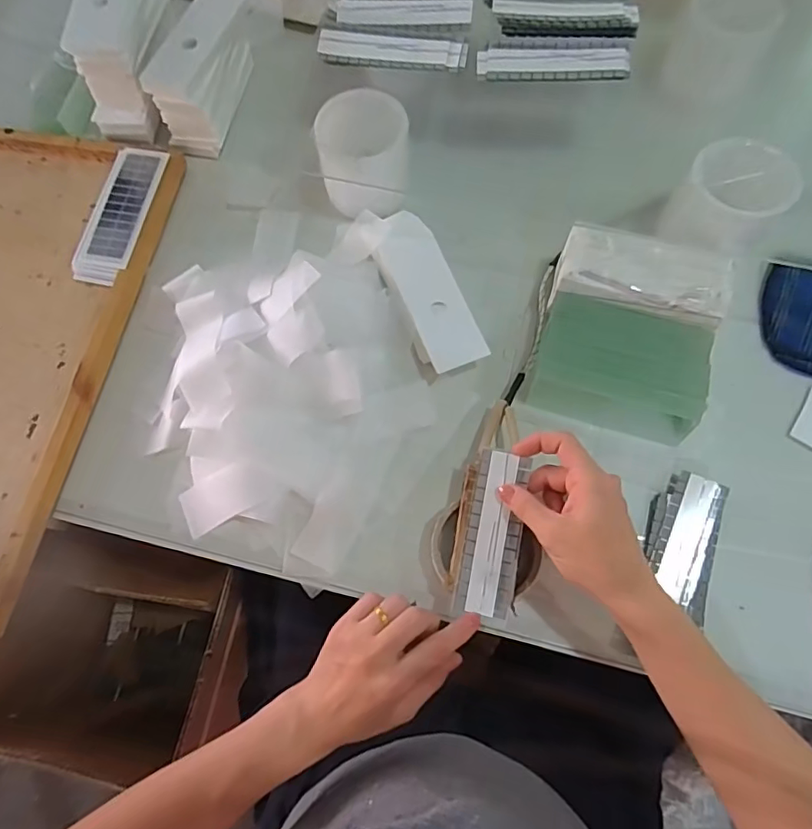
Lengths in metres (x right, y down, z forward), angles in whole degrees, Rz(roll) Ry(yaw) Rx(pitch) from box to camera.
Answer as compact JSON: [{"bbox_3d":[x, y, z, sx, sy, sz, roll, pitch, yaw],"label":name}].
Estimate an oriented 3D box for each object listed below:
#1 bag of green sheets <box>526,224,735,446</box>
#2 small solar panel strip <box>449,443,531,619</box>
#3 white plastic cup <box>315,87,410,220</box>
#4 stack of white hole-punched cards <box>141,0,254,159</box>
[{"bbox_3d":[0.198,-0.073,0.479,0.139,0.066,0.162,13,71,5],"label":"bag of green sheets"},{"bbox_3d":[0.070,0.093,0.418,0.042,0.009,0.125,11,84,8],"label":"small solar panel strip"},{"bbox_3d":[-0.040,-0.255,0.531,0.083,0.088,0.084,0,70,1],"label":"white plastic cup"},{"bbox_3d":[-0.222,-0.370,0.582,0.066,0.078,0.156,14,71,6],"label":"stack of white hole-punched cards"}]

